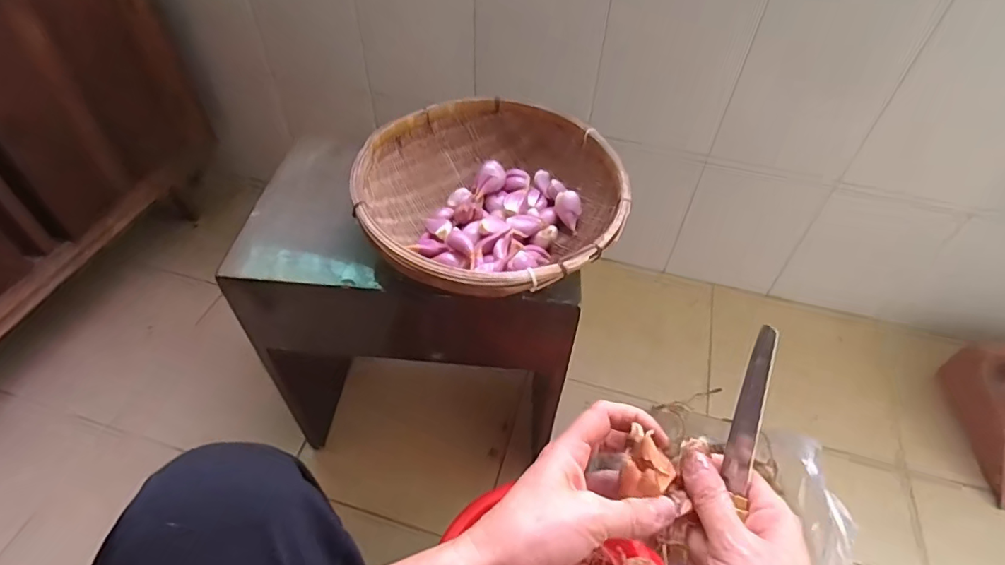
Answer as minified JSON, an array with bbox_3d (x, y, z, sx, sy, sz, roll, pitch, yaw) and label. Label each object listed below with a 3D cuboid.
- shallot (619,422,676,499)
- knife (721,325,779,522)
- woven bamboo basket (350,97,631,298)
[{"bbox_3d":[0.087,0.109,0.309,0.030,0.021,0.031,12,50,10],"label":"shallot"},{"bbox_3d":[0.139,0.122,0.313,0.013,0.017,0.194,13,84,10],"label":"knife"},{"bbox_3d":[-0.011,-0.078,0.506,0.237,0.066,0.251,0,49,-1],"label":"woven bamboo basket"}]

